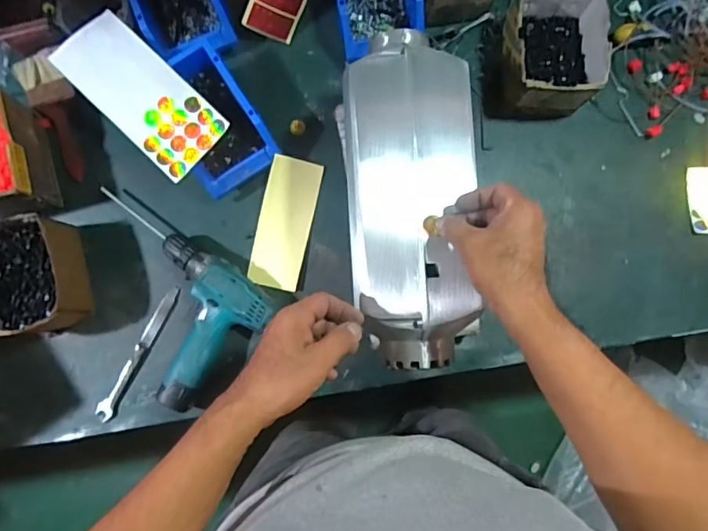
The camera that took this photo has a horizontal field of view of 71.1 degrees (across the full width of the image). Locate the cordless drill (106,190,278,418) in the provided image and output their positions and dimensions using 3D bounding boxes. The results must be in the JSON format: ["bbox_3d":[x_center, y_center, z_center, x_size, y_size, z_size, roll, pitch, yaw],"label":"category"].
[{"bbox_3d":[-0.269,0.033,0.685,0.280,0.058,0.185,42,88,2],"label":"cordless drill"}]

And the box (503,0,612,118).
[{"bbox_3d":[0.269,-0.290,0.679,0.117,0.092,0.151,4,85,2],"label":"box"}]

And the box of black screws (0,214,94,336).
[{"bbox_3d":[-0.431,0.016,0.673,0.121,0.088,0.155,-18,85,0],"label":"box of black screws"}]

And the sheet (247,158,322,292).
[{"bbox_3d":[-0.098,-0.060,0.701,0.073,0.018,0.181,13,90,-2],"label":"sheet"}]

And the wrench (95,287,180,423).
[{"bbox_3d":[-0.305,0.123,0.704,0.020,0.011,0.206,29,87,2],"label":"wrench"}]

